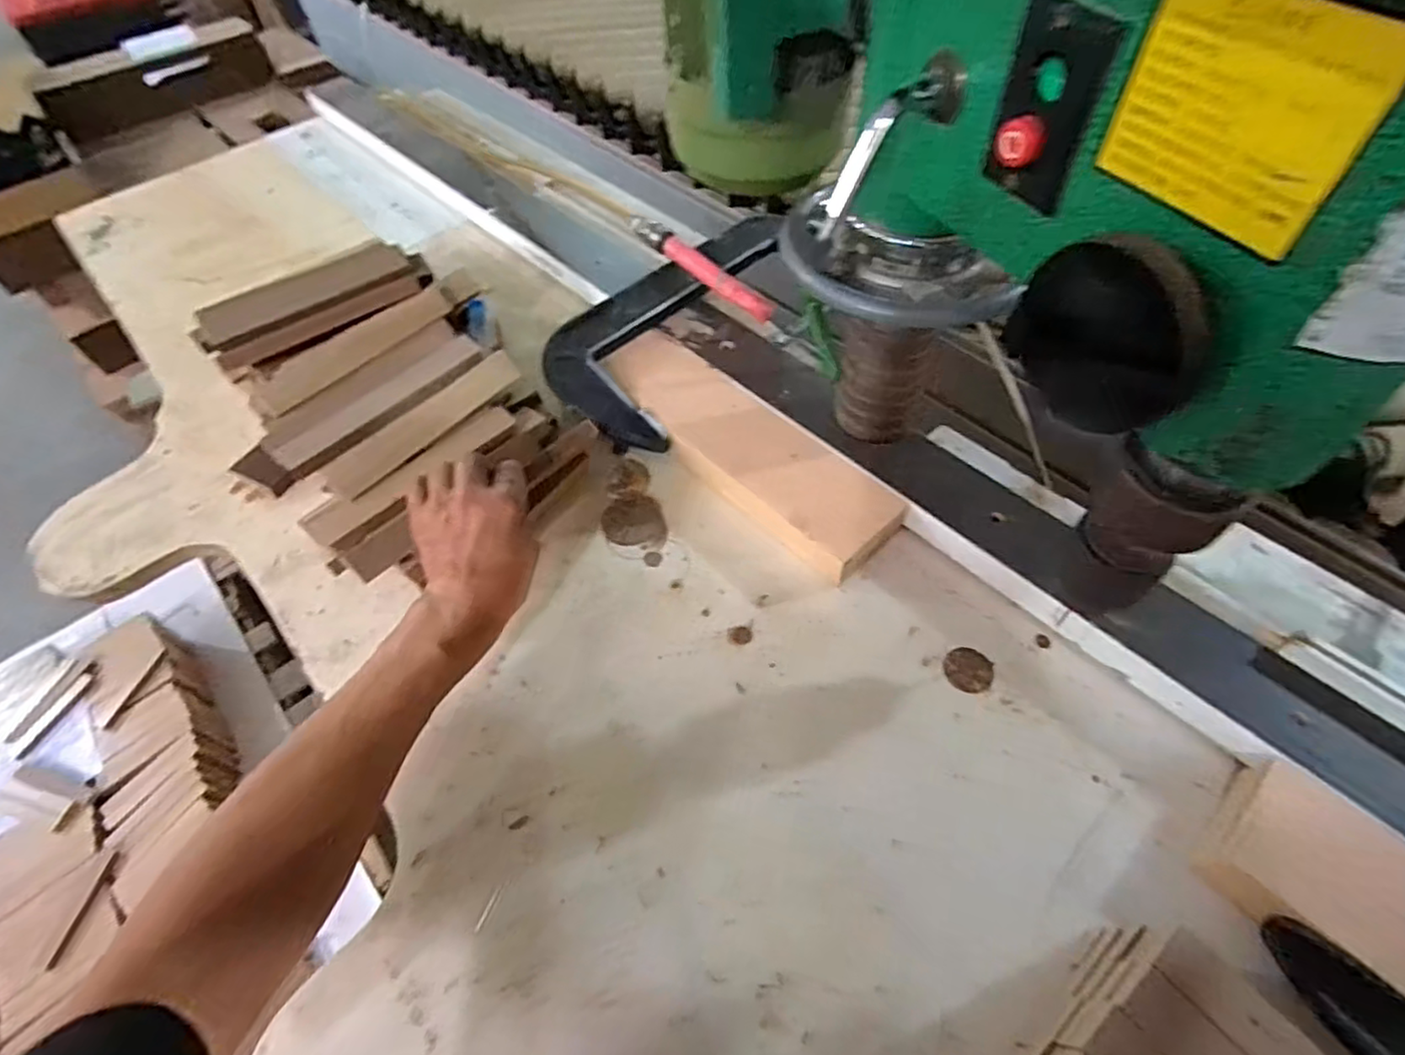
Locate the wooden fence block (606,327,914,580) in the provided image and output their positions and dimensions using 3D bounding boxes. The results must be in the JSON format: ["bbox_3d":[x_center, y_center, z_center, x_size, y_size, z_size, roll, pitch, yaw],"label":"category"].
[{"bbox_3d":[0.031,-0.074,0.591,0.089,0.036,0.313,-37,60,-19],"label":"wooden fence block"}]

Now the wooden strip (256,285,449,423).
[{"bbox_3d":[-0.308,-0.157,0.580,0.041,0.016,0.182,36,64,26],"label":"wooden strip"}]

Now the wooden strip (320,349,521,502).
[{"bbox_3d":[-0.230,-0.088,0.554,0.177,0.011,0.034,-44,94,-19],"label":"wooden strip"}]

